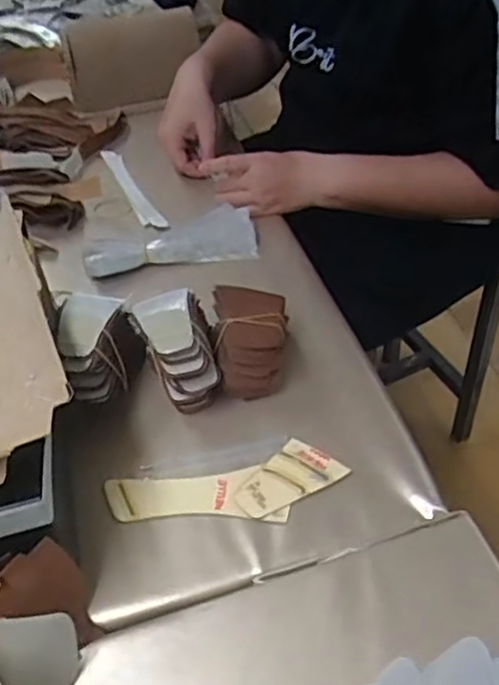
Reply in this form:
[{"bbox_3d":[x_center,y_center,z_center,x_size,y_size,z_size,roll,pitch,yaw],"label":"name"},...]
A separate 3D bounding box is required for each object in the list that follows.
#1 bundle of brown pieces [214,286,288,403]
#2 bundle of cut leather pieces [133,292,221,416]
[{"bbox_3d":[0.004,-0.002,0.647,0.066,0.059,0.092,-4,44,1],"label":"bundle of brown pieces"},{"bbox_3d":[-0.061,0.007,0.627,0.061,0.081,0.085,-15,45,-10],"label":"bundle of cut leather pieces"}]

